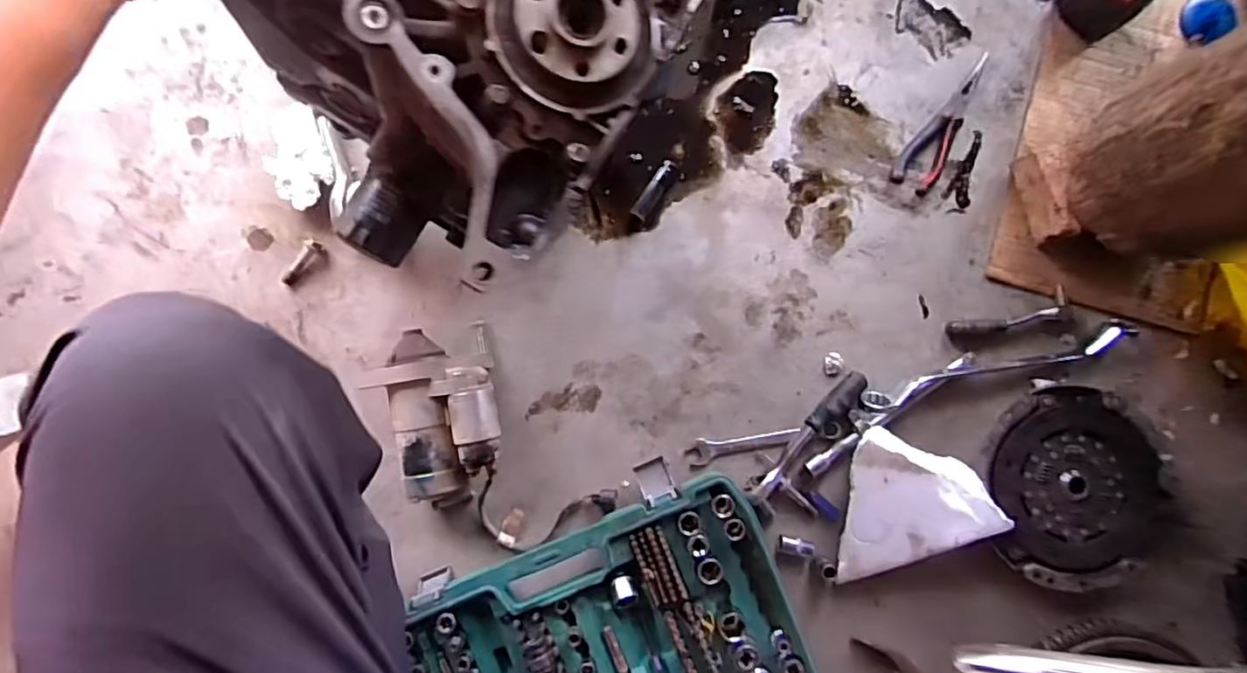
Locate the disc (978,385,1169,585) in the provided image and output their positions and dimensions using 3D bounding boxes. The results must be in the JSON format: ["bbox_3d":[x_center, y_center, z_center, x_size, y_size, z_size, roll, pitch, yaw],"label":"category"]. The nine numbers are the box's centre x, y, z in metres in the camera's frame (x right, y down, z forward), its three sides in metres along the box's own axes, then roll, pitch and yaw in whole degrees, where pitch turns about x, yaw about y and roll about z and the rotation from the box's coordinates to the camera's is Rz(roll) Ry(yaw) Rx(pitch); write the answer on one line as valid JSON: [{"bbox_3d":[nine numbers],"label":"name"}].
[{"bbox_3d":[0.540,0.180,0.723,0.228,0.029,0.230,0,88,-1],"label":"disc"}]

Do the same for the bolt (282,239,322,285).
[{"bbox_3d":[-0.391,-0.090,0.735,0.016,0.012,0.064,38,88,0],"label":"bolt"}]

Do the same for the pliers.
[{"bbox_3d":[0.400,-0.266,0.755,0.050,0.016,0.188,31,88,0],"label":"pliers"}]

